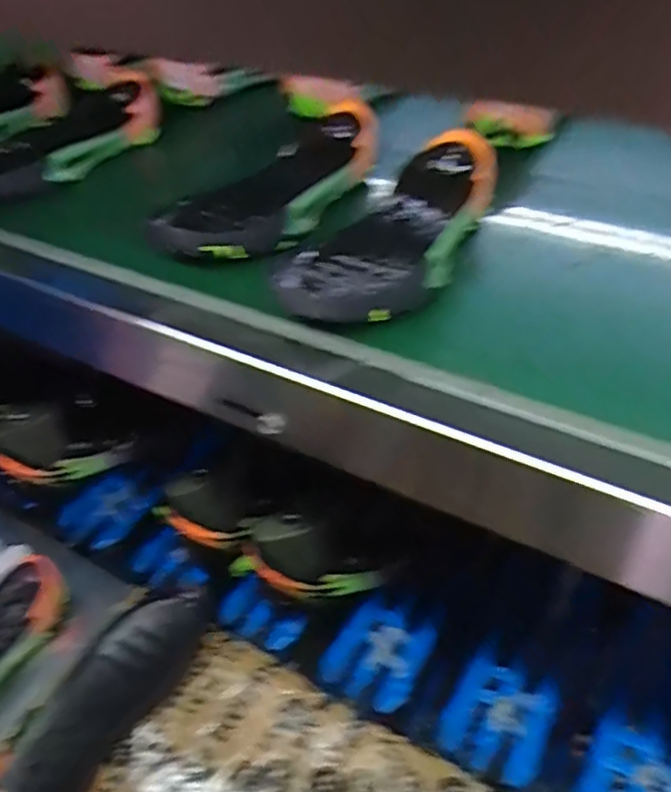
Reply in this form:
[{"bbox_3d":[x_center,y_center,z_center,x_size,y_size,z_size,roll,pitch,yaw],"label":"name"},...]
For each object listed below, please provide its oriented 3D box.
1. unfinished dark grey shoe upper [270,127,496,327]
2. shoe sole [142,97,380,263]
[{"bbox_3d":[0.051,-0.145,0.574,0.116,0.070,0.246,14,44,21],"label":"unfinished dark grey shoe upper"},{"bbox_3d":[-0.058,-0.198,0.646,0.112,0.060,0.270,20,47,27],"label":"shoe sole"}]

